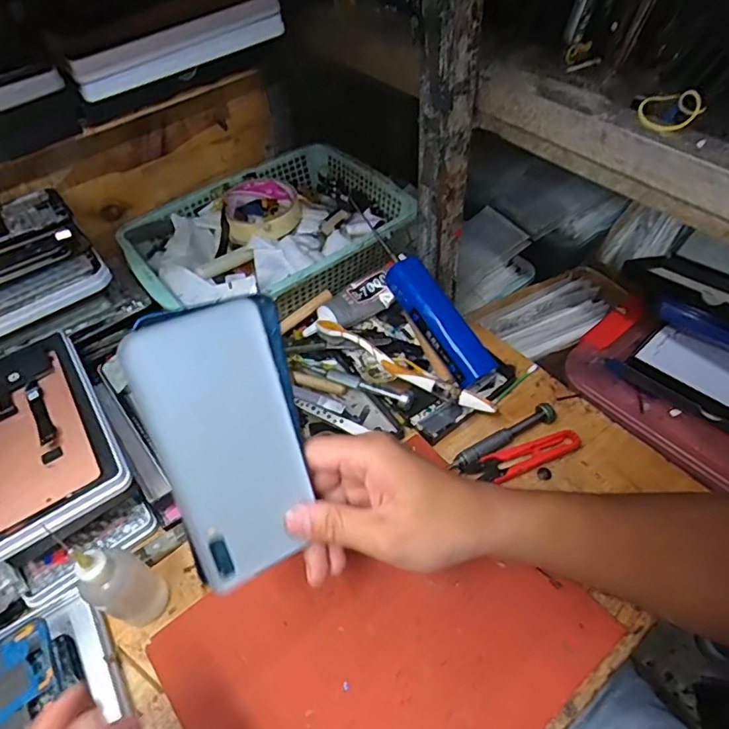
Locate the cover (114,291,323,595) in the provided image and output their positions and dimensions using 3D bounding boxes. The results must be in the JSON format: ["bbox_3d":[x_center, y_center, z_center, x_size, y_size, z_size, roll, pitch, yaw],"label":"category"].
[{"bbox_3d":[-0.070,0.043,0.292,0.080,0.155,0.008,-21,20,-23],"label":"cover"}]

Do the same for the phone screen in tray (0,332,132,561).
[{"bbox_3d":[-0.258,0.049,0.410,0.103,0.015,0.181,-30,55,-18],"label":"phone screen in tray"}]

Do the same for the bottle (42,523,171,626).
[{"bbox_3d":[-0.159,0.134,0.335,0.034,0.100,0.034,26,58,22],"label":"bottle"}]

